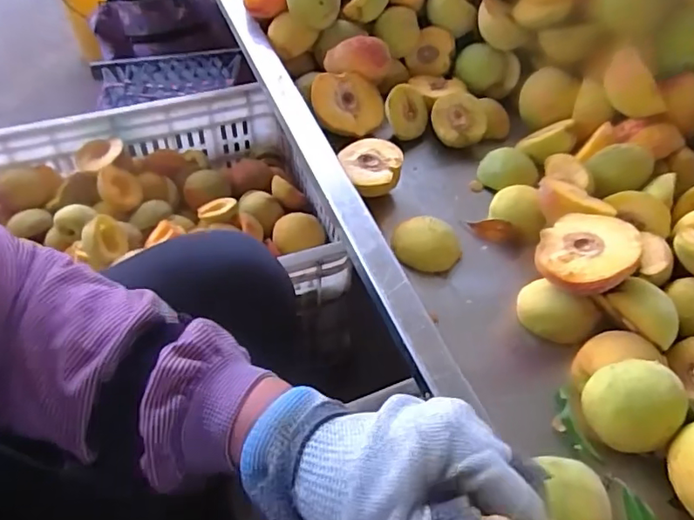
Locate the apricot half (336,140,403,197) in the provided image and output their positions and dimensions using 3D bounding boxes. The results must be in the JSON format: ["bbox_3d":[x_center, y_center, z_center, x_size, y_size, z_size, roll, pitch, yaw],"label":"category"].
[{"bbox_3d":[0.022,-0.090,0.539,0.058,0.024,0.055,17,52,11],"label":"apricot half"}]

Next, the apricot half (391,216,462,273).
[{"bbox_3d":[0.071,-0.014,0.501,0.058,0.020,0.048,27,55,18],"label":"apricot half"}]

